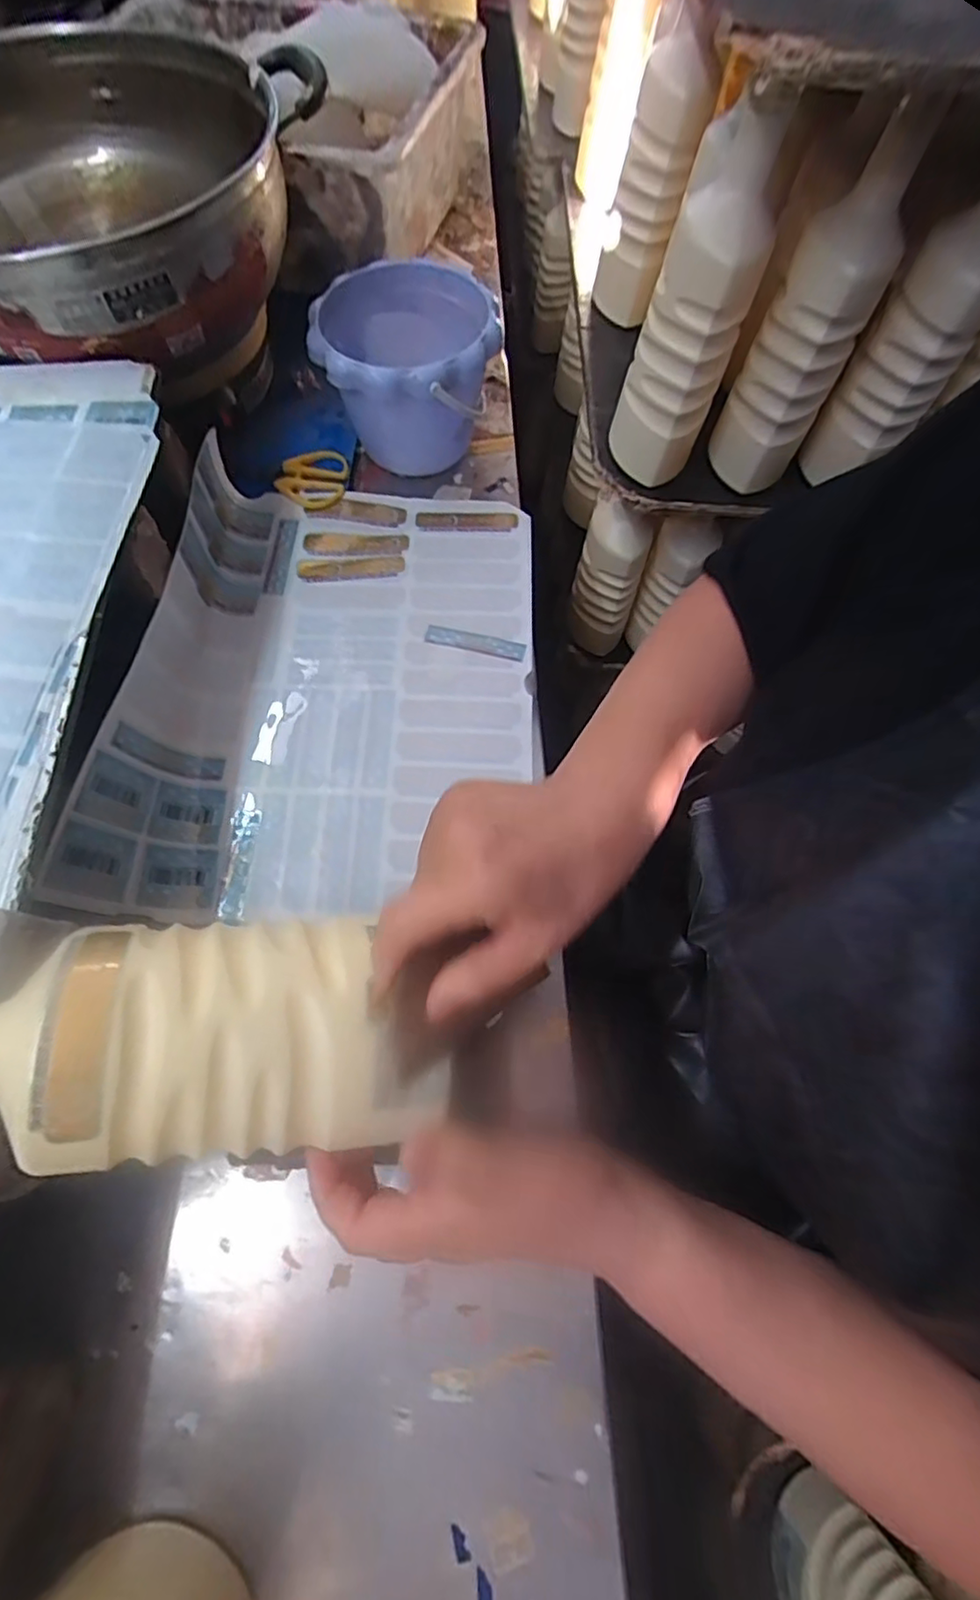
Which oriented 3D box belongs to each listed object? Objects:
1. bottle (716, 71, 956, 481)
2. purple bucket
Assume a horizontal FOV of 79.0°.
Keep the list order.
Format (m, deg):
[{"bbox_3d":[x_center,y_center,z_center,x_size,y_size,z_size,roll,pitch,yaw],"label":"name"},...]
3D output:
[{"bbox_3d":[0.248,-0.363,0.468,0.076,0.216,0.072,23,68,6],"label":"bottle"},{"bbox_3d":[-0.076,-0.380,0.547,0.151,0.122,0.147,1,67,-3],"label":"purple bucket"}]

